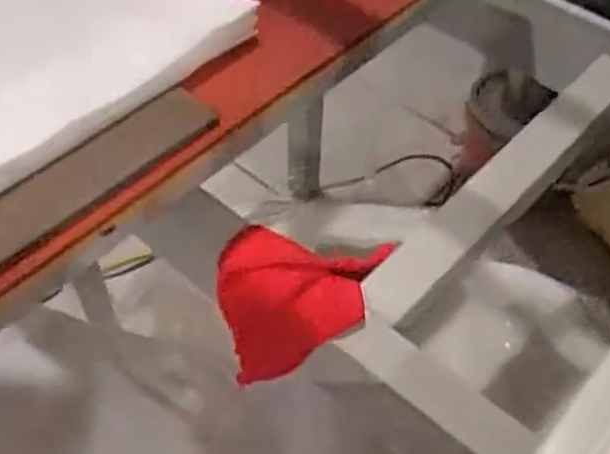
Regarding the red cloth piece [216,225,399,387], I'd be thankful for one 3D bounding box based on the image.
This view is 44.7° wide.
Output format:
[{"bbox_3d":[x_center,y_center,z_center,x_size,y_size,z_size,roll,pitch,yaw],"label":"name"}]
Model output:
[{"bbox_3d":[-0.002,0.058,0.552,0.119,0.103,0.084,3,50,4],"label":"red cloth piece"}]

